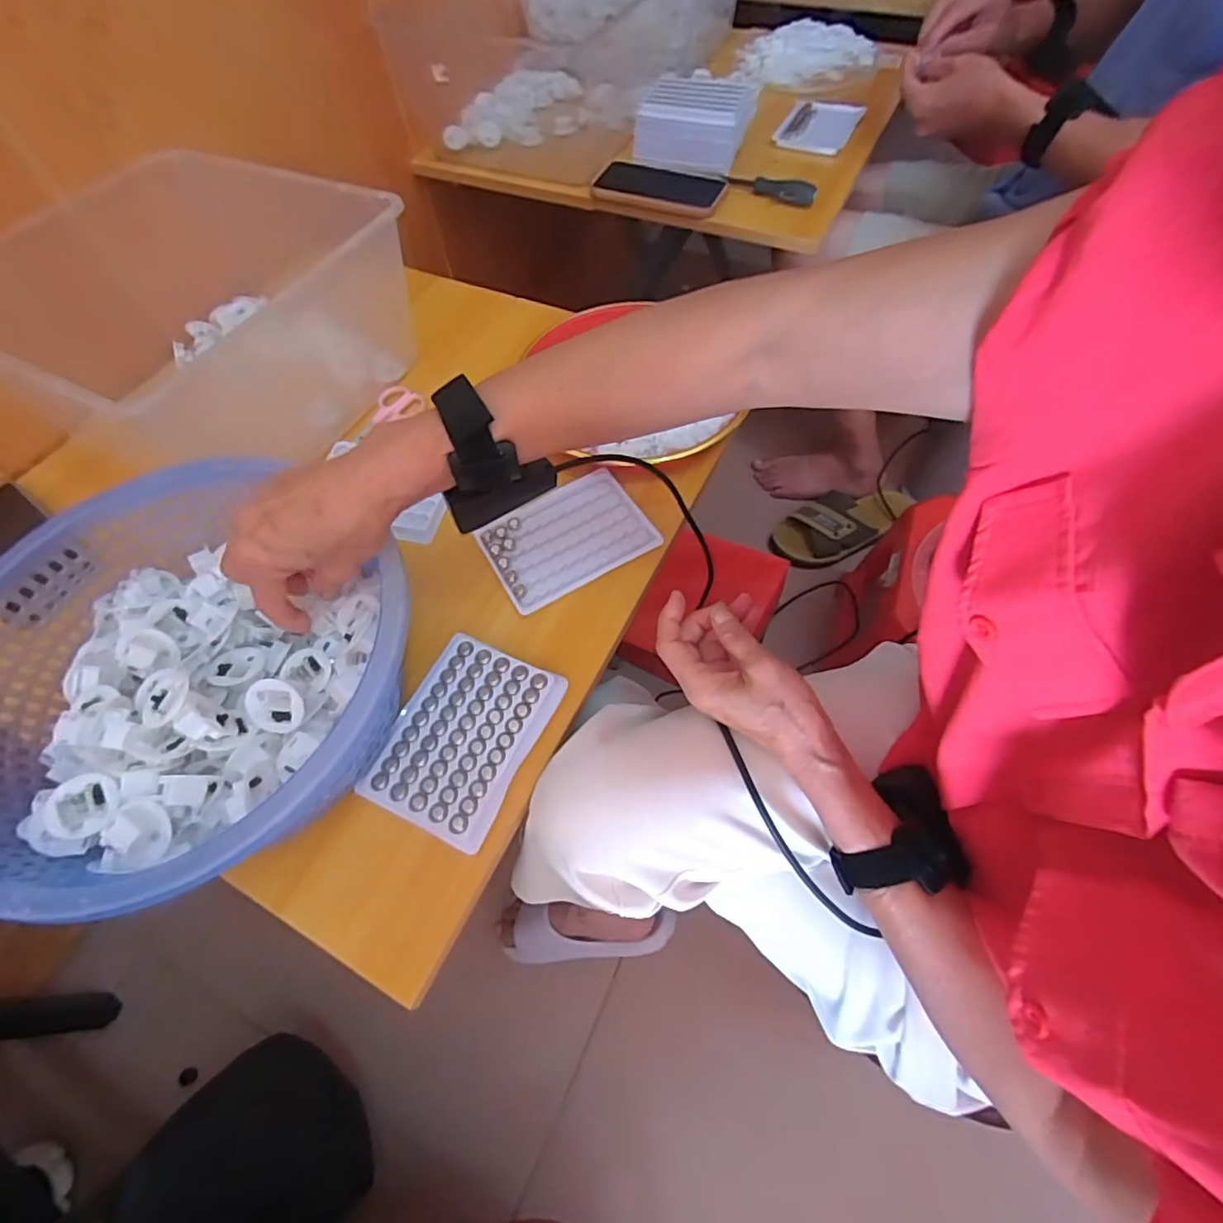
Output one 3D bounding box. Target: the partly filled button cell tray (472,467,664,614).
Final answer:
[{"bbox_3d":[-0.037,-0.062,0.472,0.129,0.007,0.100,-28,64,-12],"label":"partly filled button cell tray"}]

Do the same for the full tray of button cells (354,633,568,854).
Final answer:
[{"bbox_3d":[-0.100,0.084,0.392,0.094,0.011,0.127,21,64,14],"label":"full tray of button cells"}]

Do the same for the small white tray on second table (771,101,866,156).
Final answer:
[{"bbox_3d":[0.294,-0.690,0.809,0.098,0.012,0.145,22,65,14],"label":"small white tray on second table"}]

